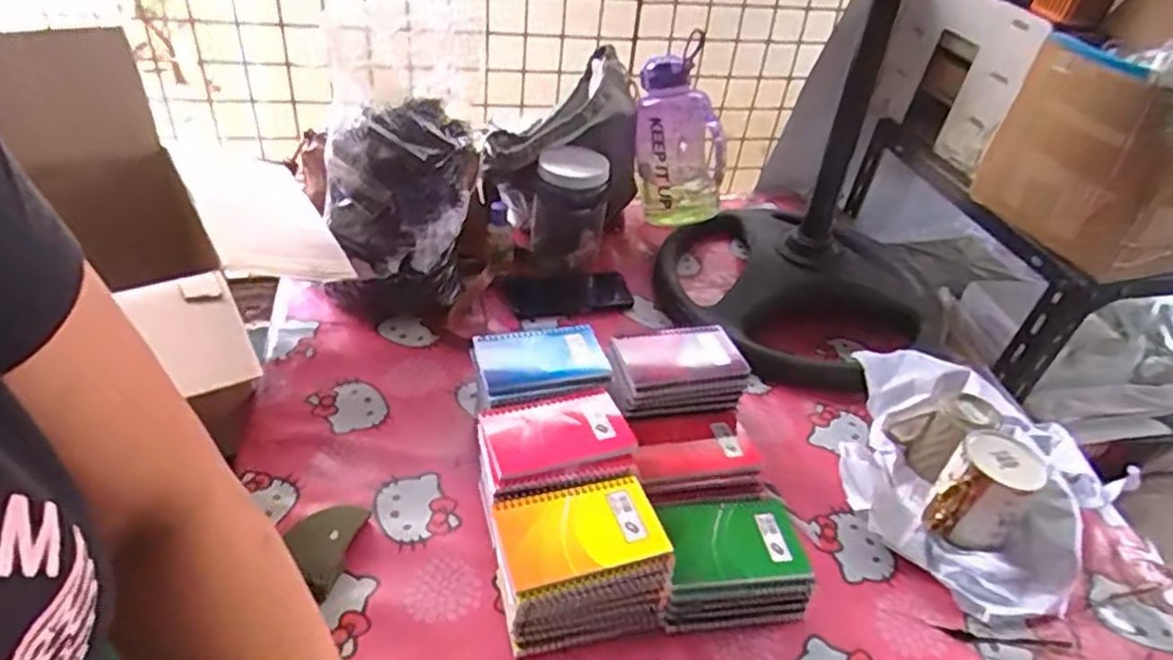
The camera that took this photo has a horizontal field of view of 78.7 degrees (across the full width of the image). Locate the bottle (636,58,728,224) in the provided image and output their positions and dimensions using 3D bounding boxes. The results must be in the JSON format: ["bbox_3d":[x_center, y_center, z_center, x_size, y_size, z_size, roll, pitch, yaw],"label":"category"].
[{"bbox_3d":[0.140,-0.293,1.125,0.109,0.256,0.125,-25,26,-34],"label":"bottle"}]

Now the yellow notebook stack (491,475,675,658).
[{"bbox_3d":[-0.008,0.200,0.614,0.133,0.095,0.099,-5,40,-15],"label":"yellow notebook stack"}]

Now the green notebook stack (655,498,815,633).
[{"bbox_3d":[0.131,0.211,0.655,0.136,0.053,0.106,0,39,-9],"label":"green notebook stack"}]

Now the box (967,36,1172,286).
[{"bbox_3d":[0.734,-0.221,0.906,0.385,0.209,0.261,-6,40,-16],"label":"box"}]

